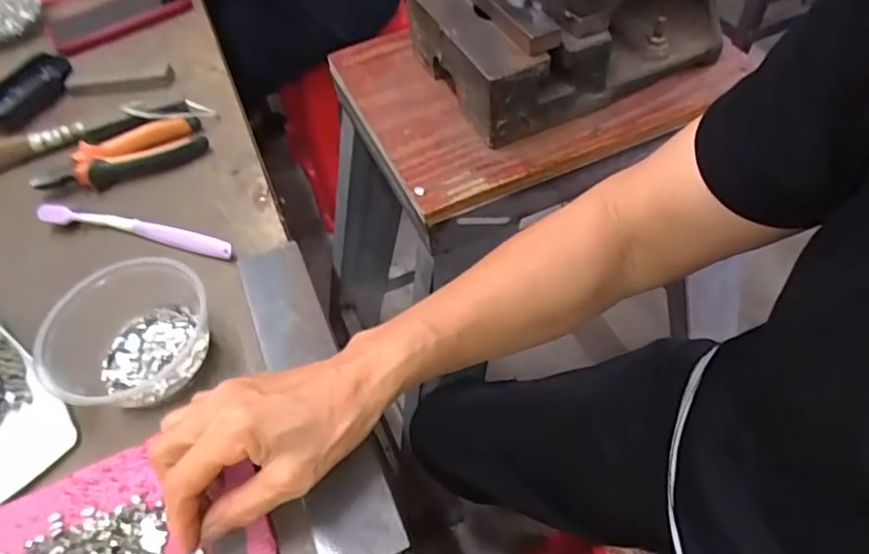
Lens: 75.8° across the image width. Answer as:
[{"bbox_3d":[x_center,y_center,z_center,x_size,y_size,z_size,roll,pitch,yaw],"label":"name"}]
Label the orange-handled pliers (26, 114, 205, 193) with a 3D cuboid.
[{"bbox_3d":[-0.291,-0.112,0.519,0.149,0.023,0.052,-23,55,-14],"label":"orange-handled pliers"}]

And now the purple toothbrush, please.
[{"bbox_3d":[-0.251,-0.041,0.469,0.183,0.011,0.019,11,54,11],"label":"purple toothbrush"}]

